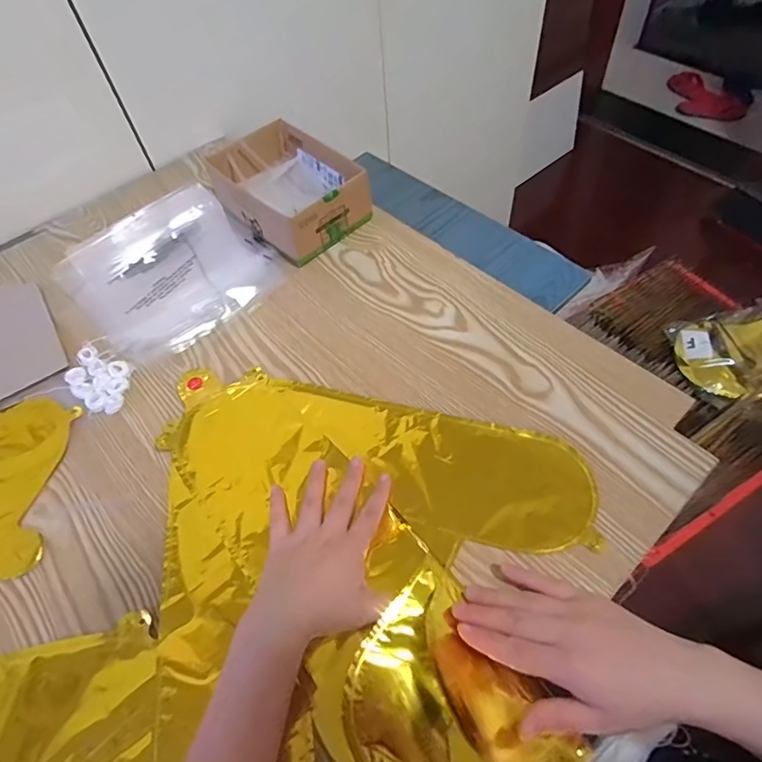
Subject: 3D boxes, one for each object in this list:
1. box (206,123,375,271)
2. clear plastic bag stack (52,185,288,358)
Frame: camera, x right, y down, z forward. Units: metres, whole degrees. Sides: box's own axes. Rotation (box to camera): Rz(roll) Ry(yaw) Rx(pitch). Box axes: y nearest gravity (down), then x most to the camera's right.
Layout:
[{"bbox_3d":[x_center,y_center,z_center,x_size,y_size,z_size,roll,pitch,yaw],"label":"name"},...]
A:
[{"bbox_3d":[-0.112,-0.237,0.622,0.122,0.074,0.180,-37,60,-19],"label":"box"},{"bbox_3d":[-0.264,-0.146,0.614,0.215,0.007,0.264,-37,60,-19],"label":"clear plastic bag stack"}]

